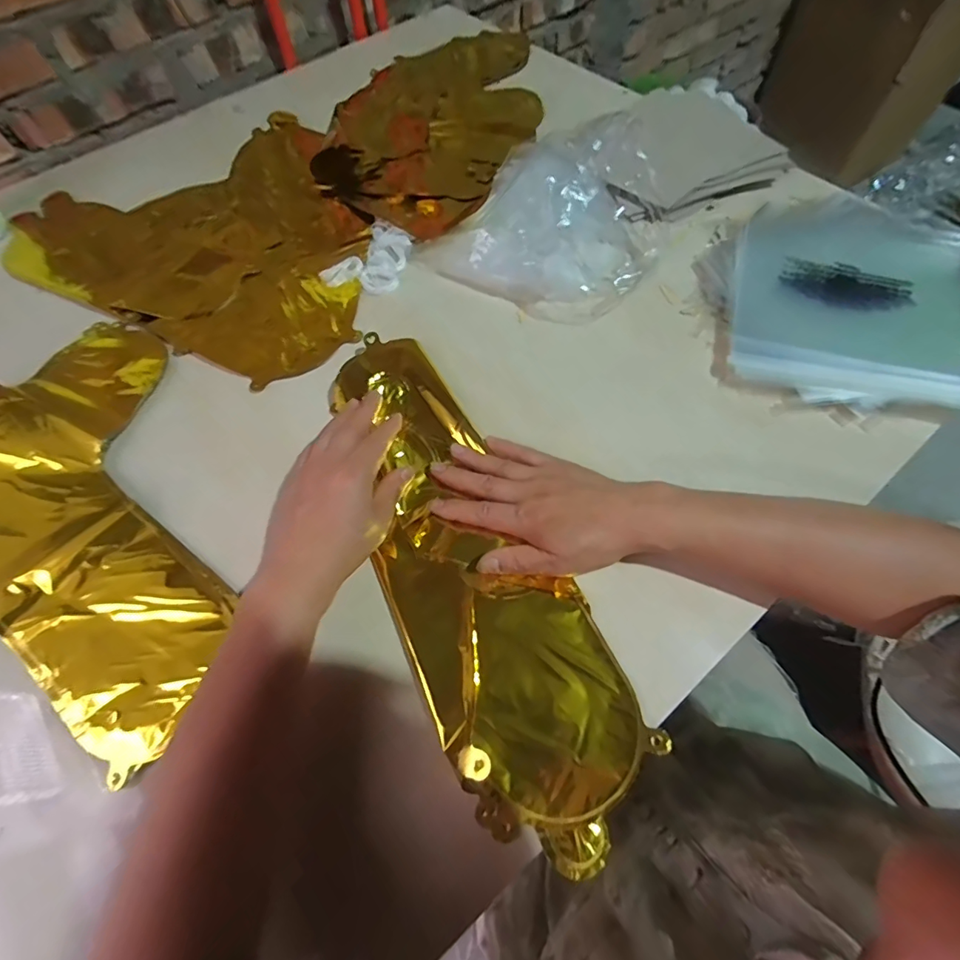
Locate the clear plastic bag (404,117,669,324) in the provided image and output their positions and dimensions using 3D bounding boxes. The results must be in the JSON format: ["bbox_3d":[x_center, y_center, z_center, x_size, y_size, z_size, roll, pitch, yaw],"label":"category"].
[{"bbox_3d":[0.087,-0.290,0.502,0.215,0.079,0.238,36,70,20],"label":"clear plastic bag"}]

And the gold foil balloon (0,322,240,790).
[{"bbox_3d":[-0.317,0.008,0.405,0.380,0.023,0.242,33,67,17],"label":"gold foil balloon"}]

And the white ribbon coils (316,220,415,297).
[{"bbox_3d":[-0.115,-0.246,0.525,0.074,0.013,0.111,25,67,16],"label":"white ribbon coils"}]

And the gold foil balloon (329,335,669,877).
[{"bbox_3d":[-0.017,0.050,0.368,0.131,0.028,0.417,-23,66,-8],"label":"gold foil balloon"}]

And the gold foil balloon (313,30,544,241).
[{"bbox_3d":[-0.059,-0.503,0.653,0.271,0.013,0.478,18,65,13],"label":"gold foil balloon"}]

